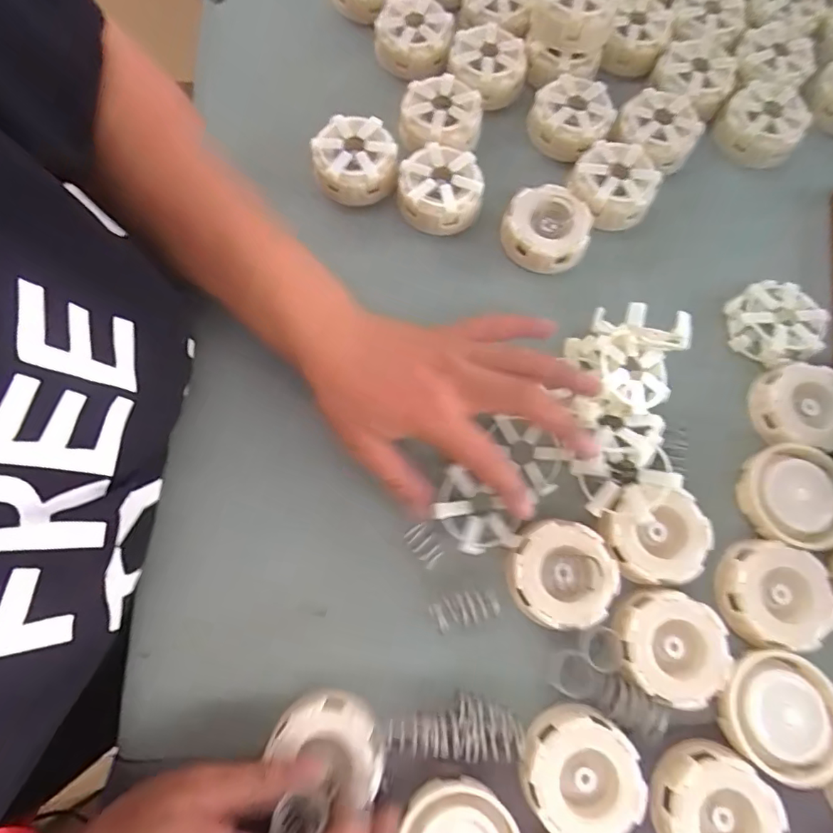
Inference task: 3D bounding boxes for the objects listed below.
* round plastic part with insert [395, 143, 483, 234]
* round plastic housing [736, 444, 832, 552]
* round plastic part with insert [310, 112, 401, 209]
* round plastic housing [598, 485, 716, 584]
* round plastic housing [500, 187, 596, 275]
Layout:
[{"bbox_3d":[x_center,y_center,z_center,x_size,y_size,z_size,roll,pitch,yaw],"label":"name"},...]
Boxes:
[{"bbox_3d":[0.019,-0.170,0.373,0.061,0.024,0.055,21,76,4],"label":"round plastic part with insert"},{"bbox_3d":[0.234,0.050,0.309,0.052,0.021,0.062,-9,75,-4],"label":"round plastic housing"},{"bbox_3d":[-0.046,-0.192,0.380,0.061,0.032,0.056,0,75,-1],"label":"round plastic part with insert"},{"bbox_3d":[0.145,0.072,0.303,0.060,0.017,0.055,0,75,-1],"label":"round plastic housing"},{"bbox_3d":[0.096,-0.139,0.372,0.061,0.025,0.058,0,75,-1],"label":"round plastic housing"}]

